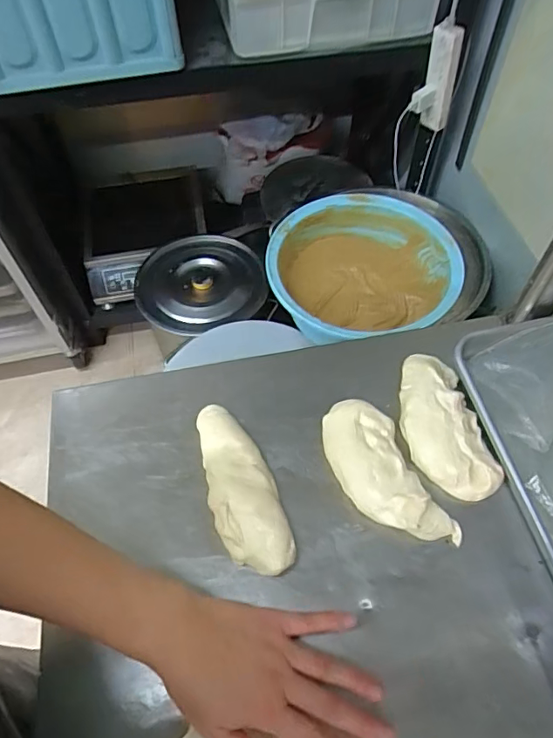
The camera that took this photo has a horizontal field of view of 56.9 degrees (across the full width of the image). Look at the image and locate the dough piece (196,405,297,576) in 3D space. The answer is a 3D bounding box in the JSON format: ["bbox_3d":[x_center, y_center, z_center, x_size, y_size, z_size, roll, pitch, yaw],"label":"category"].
[{"bbox_3d":[-0.033,0.102,0.462,0.058,0.032,0.163,-15,59,-9],"label":"dough piece"}]

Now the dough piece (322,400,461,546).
[{"bbox_3d":[0.094,0.095,0.465,0.068,0.026,0.148,-24,61,-14],"label":"dough piece"}]

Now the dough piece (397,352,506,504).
[{"bbox_3d":[0.157,0.049,0.491,0.072,0.027,0.151,-11,58,-6],"label":"dough piece"}]

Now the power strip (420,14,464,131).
[{"bbox_3d":[0.324,-0.570,1.016,0.065,0.199,0.044,24,61,15],"label":"power strip"}]

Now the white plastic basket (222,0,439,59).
[{"bbox_3d":[0.089,-0.700,0.940,0.395,0.165,0.188,-6,58,-3],"label":"white plastic basket"}]

